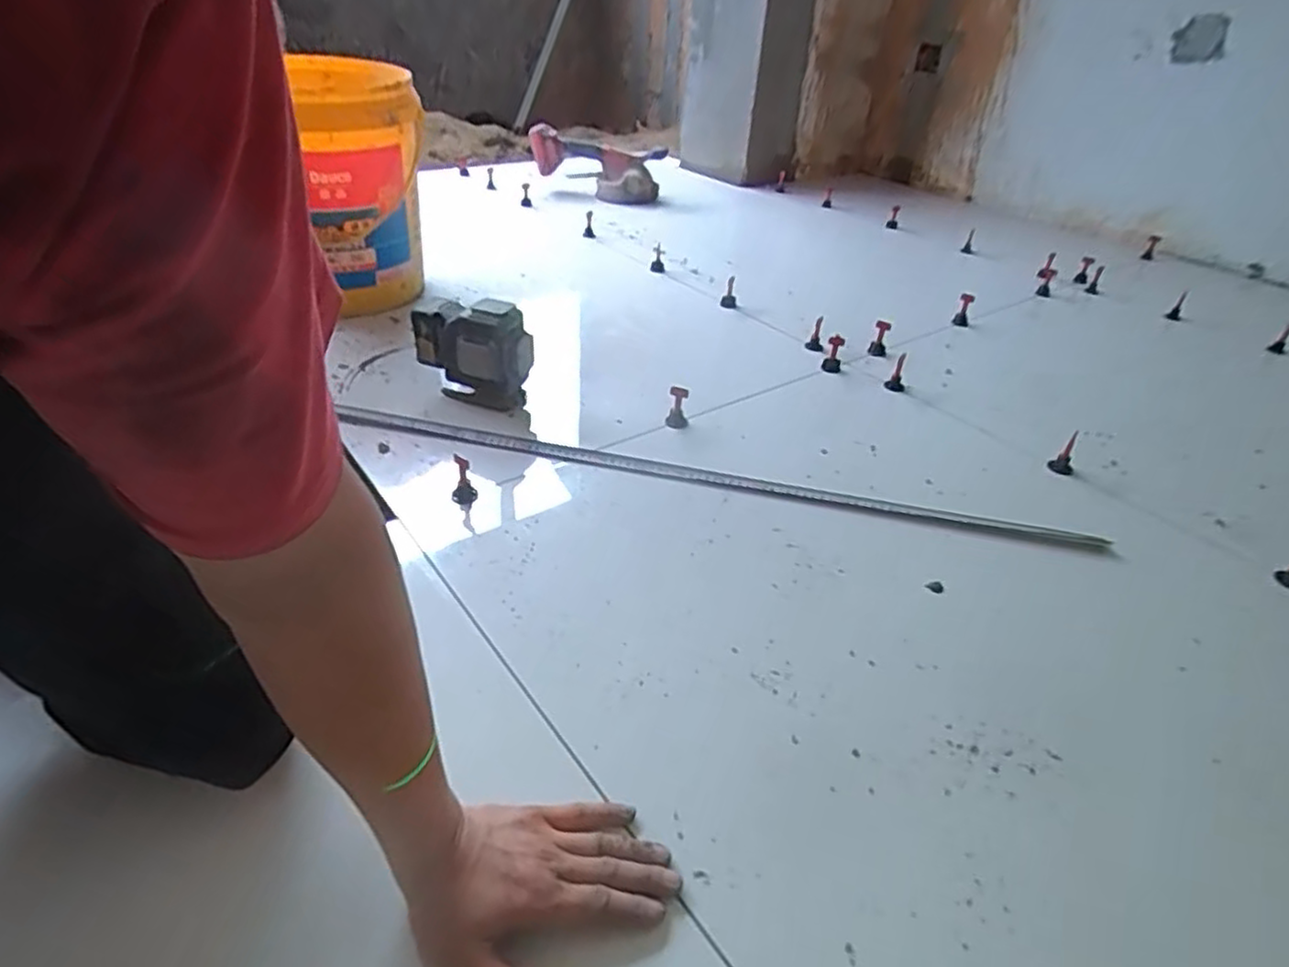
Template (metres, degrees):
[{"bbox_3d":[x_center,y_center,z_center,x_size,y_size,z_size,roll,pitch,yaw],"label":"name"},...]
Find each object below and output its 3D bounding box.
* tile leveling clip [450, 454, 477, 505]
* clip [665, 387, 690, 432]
[{"bbox_3d":[-0.210,-0.007,0.813,0.027,0.053,0.033,-8,36,-16],"label":"tile leveling clip"},{"bbox_3d":[0.046,-0.108,0.984,0.029,0.056,0.031,3,35,0],"label":"clip"}]

